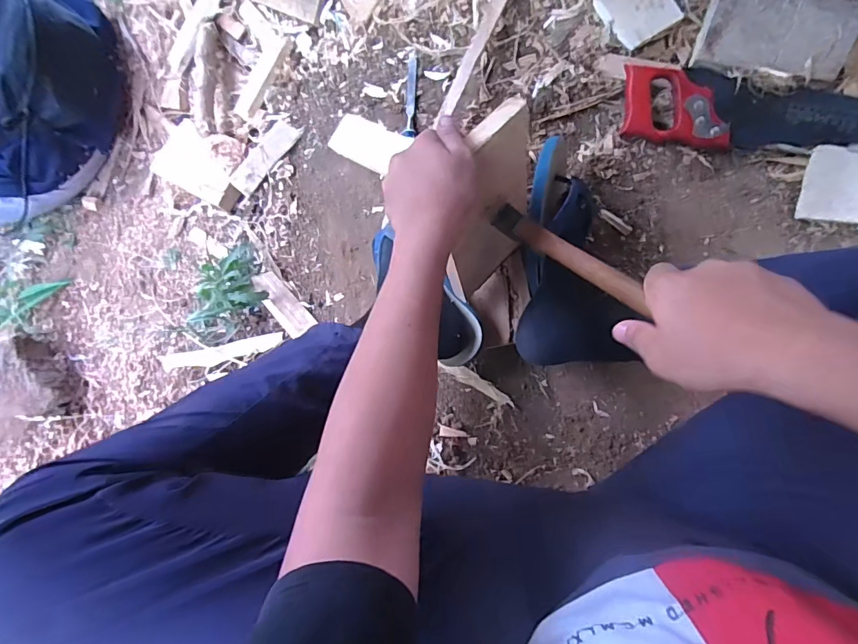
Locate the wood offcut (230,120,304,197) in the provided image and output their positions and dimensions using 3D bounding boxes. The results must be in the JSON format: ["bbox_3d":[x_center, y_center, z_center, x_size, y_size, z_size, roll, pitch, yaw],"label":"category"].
[{"bbox_3d":[-0.274,-0.277,0.762,0.044,0.018,0.139,40,95,2],"label":"wood offcut"}]

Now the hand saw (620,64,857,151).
[{"bbox_3d":[0.456,-0.256,0.576,0.411,0.032,0.093,10,93,5],"label":"hand saw"}]

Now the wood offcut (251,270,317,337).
[{"bbox_3d":[-0.229,-0.030,0.713,0.044,0.017,0.137,-28,63,-33],"label":"wood offcut"}]

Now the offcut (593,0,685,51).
[{"bbox_3d":[0.275,-0.411,0.602,0.080,0.021,0.087,-28,90,6],"label":"offcut"}]

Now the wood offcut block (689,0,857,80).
[{"bbox_3d":[0.431,-0.355,0.560,0.167,0.024,0.102,10,93,5],"label":"wood offcut block"}]

